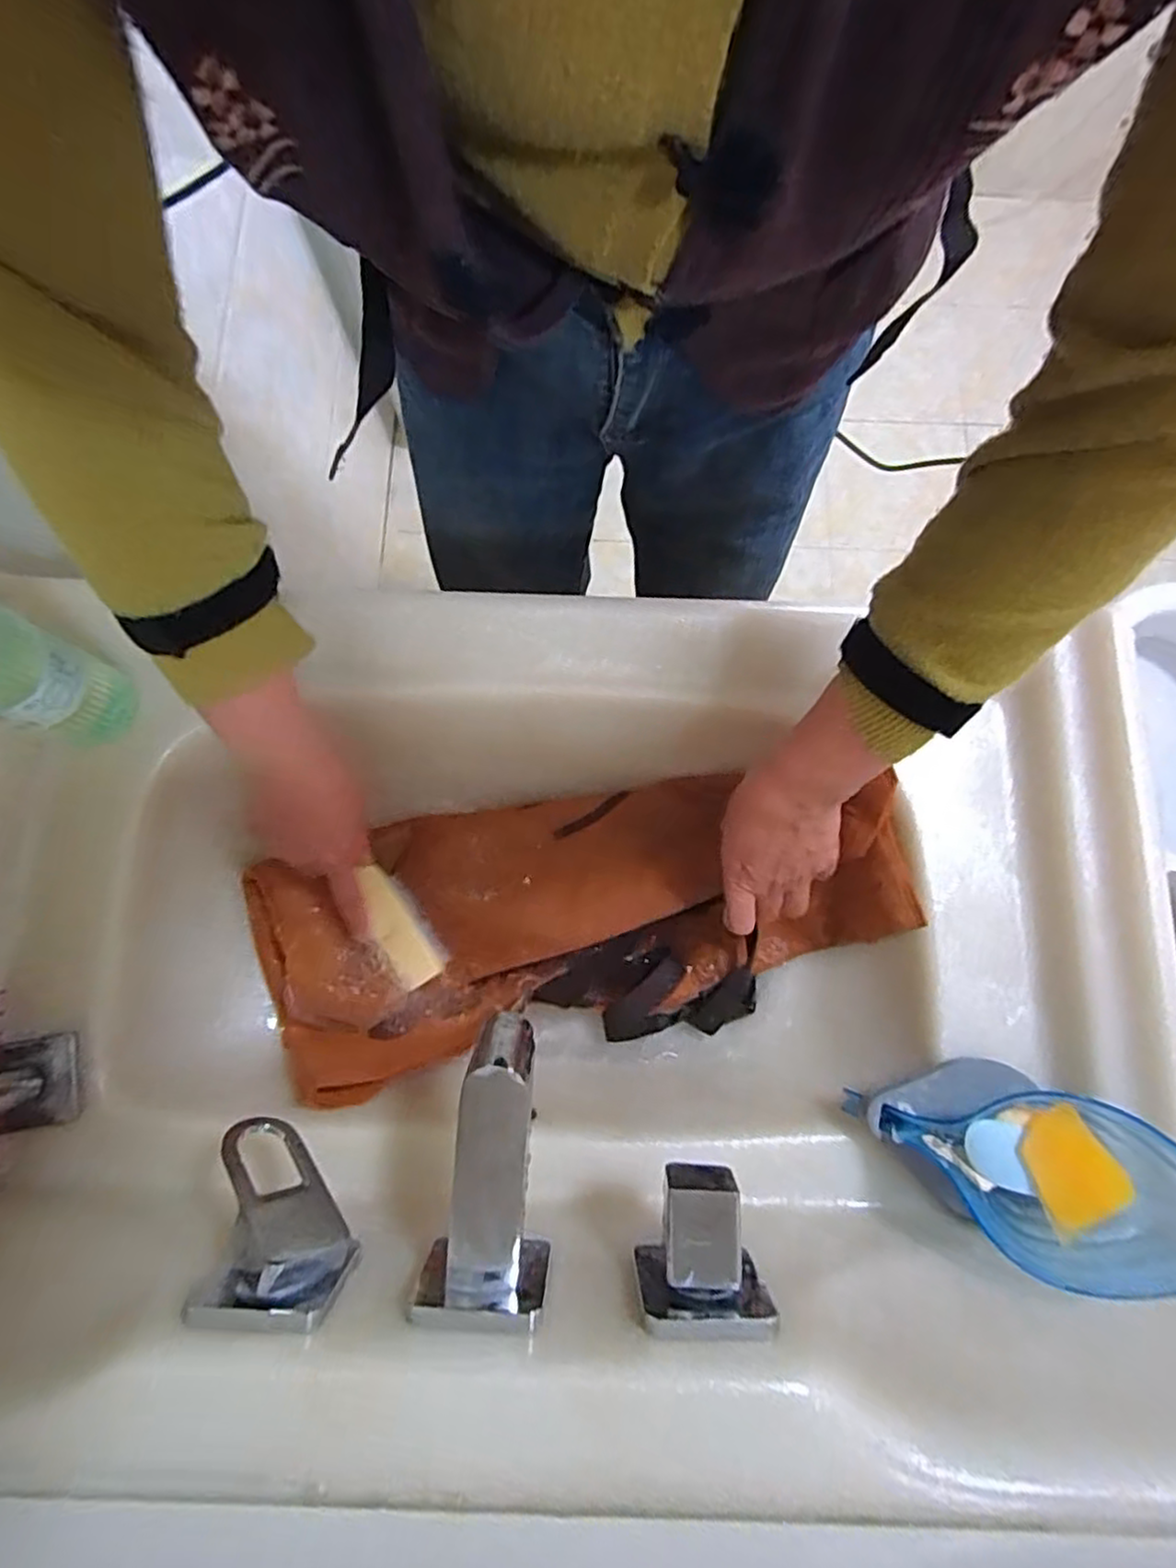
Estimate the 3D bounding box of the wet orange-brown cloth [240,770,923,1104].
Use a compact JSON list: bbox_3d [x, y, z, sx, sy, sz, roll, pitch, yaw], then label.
[{"bbox_3d":[-0.016,0.101,0.514,0.464,0.090,0.192,-10,78,3],"label":"wet orange-brown cloth"}]

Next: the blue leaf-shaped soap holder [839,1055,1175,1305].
[{"bbox_3d":[0.251,0.215,0.380,0.170,0.082,0.090,23,79,4],"label":"blue leaf-shaped soap holder"}]

